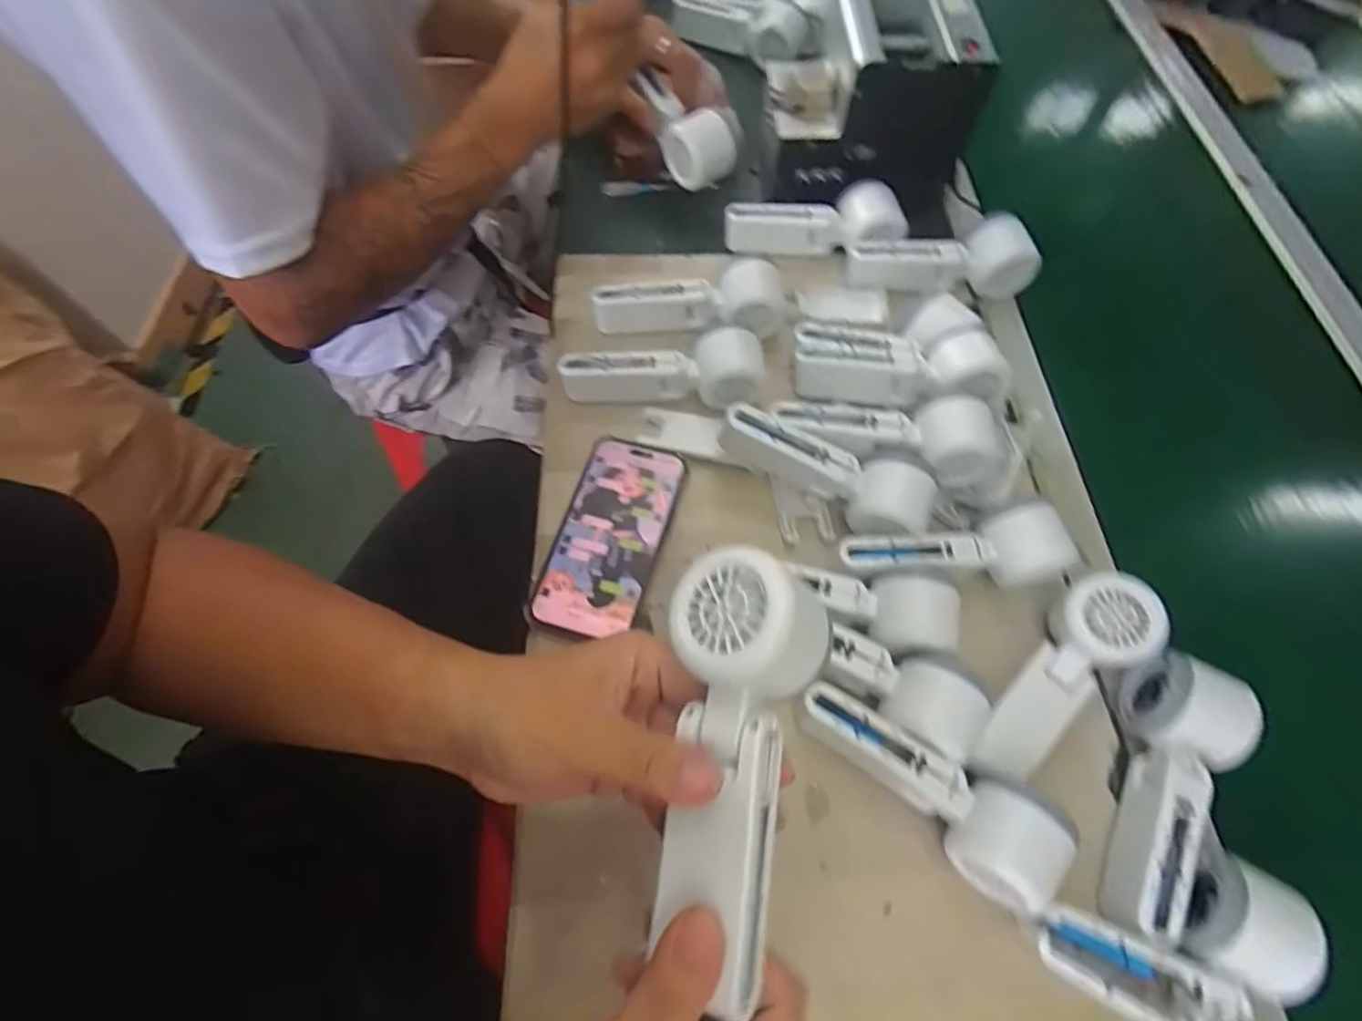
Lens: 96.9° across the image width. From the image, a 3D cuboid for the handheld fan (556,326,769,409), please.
[{"bbox_3d":[-0.016,-0.117,0.494,0.164,0.047,0.050,-1,63,-3],"label":"handheld fan"}]

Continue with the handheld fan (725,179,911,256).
[{"bbox_3d":[0.130,-0.280,0.589,0.171,0.050,0.052,3,63,-1],"label":"handheld fan"}]

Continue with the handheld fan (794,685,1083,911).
[{"bbox_3d":[0.151,0.163,0.373,0.165,0.047,0.058,38,68,16],"label":"handheld fan"}]

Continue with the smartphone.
[{"bbox_3d":[-0.052,0.019,0.457,0.080,0.009,0.161,18,64,7],"label":"smartphone"}]

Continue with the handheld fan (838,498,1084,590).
[{"bbox_3d":[0.197,0.031,0.436,0.162,0.048,0.052,-8,64,-6],"label":"handheld fan"}]

